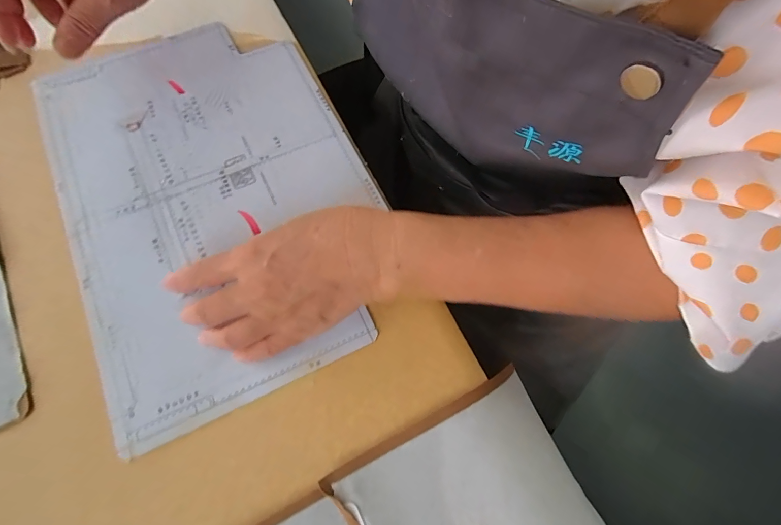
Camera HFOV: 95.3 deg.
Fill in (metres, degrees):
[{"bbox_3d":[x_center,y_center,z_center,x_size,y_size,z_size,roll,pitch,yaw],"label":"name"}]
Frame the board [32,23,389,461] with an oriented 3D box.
[{"bbox_3d":[-0.154,-0.068,0.311,0.244,0.010,0.360,-25,72,-11],"label":"board"}]

